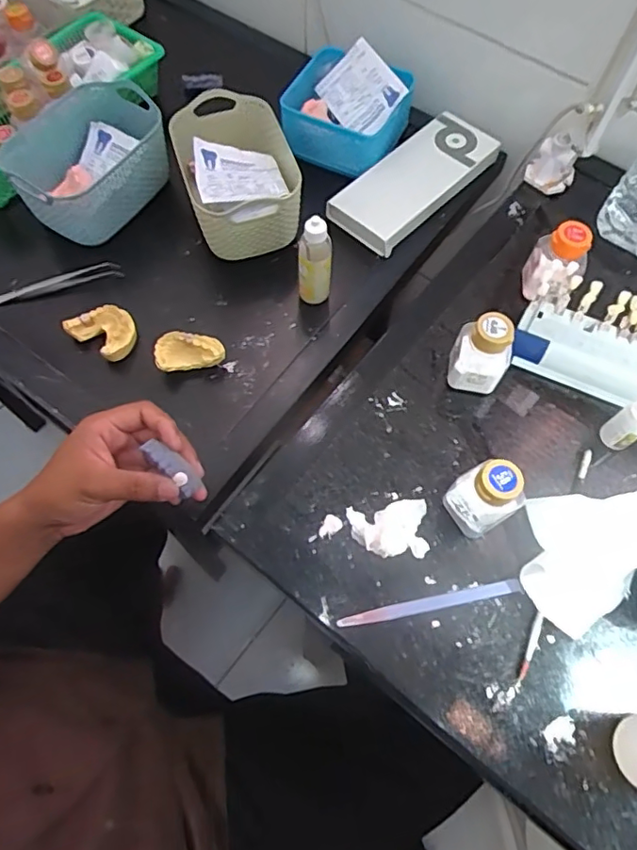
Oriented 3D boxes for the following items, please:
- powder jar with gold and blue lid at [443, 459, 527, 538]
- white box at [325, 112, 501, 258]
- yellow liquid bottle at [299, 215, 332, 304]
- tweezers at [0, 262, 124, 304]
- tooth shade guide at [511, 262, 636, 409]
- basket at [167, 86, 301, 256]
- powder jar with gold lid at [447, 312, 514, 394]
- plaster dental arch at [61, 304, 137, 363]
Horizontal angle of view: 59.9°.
[{"bbox_3d":[0.122,0.053,0.409,0.037,0.072,0.041,-29,69,-13],"label":"powder jar with gold and blue lid"},{"bbox_3d":[0.114,-0.293,0.658,0.214,0.028,0.093,-42,72,-18],"label":"white box"},{"bbox_3d":[-0.004,-0.161,0.560,0.033,0.110,0.027,0,65,-1],"label":"yellow liquid bottle"},{"bbox_3d":[-0.289,-0.155,0.600,0.143,0.013,0.017,-15,66,-8],"label":"tweezers"},{"bbox_3d":[0.258,-0.062,0.465,0.178,0.074,0.060,23,67,10],"label":"tooth shade guide"},{"bbox_3d":[-0.089,-0.276,0.626,0.118,0.088,0.171,-16,66,-8],"label":"basket"},{"bbox_3d":[0.134,-0.058,0.459,0.043,0.073,0.033,15,66,6],"label":"powder jar with gold lid"},{"bbox_3d":[-0.220,-0.097,0.576,0.063,0.035,0.050,33,69,14],"label":"plaster dental arch"}]

